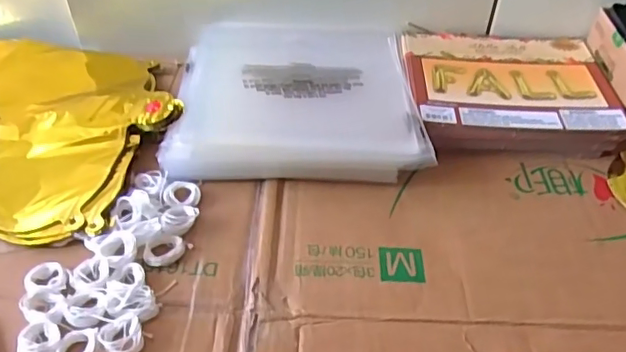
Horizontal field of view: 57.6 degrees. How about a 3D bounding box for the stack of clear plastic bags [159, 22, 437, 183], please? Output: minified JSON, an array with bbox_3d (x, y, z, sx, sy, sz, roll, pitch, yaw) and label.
[{"bbox_3d":[-0.018,-0.082,0.560,0.225,0.037,0.241,-1,43,-2],"label":"stack of clear plastic bags"}]

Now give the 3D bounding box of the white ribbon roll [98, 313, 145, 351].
[{"bbox_3d":[-0.126,0.107,0.377,0.027,0.013,0.026,1,43,-1],"label":"white ribbon roll"}]

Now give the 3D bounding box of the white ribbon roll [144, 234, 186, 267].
[{"bbox_3d":[-0.112,0.055,0.430,0.030,0.009,0.023,-16,46,-18],"label":"white ribbon roll"}]

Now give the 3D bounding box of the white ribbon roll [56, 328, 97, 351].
[{"bbox_3d":[-0.152,0.112,0.369,0.024,0.009,0.024,-4,44,-5],"label":"white ribbon roll"}]

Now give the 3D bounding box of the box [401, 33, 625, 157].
[{"bbox_3d":[0.193,-0.085,0.569,0.191,0.031,0.168,-1,43,-2],"label":"box"}]

